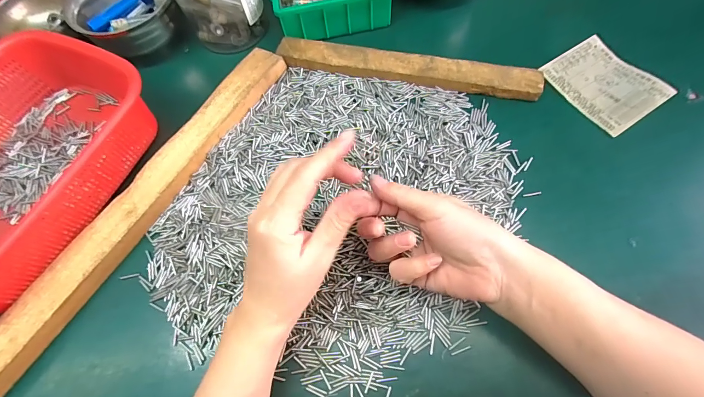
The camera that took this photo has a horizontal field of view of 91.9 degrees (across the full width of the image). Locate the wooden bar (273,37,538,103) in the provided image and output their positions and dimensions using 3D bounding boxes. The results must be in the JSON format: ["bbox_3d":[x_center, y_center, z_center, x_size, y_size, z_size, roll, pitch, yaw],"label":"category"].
[{"bbox_3d":[0.060,-0.154,0.396,0.299,0.015,0.034,13,69,8],"label":"wooden bar"}]

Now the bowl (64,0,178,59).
[{"bbox_3d":[-0.282,-0.231,0.427,0.117,0.058,0.096,-39,71,-12],"label":"bowl"}]

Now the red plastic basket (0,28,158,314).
[{"bbox_3d":[-0.347,-0.031,0.339,0.198,0.070,0.268,20,70,11],"label":"red plastic basket"}]

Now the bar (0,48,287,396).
[{"bbox_3d":[-0.216,0.003,0.343,0.042,0.020,0.441,29,72,14],"label":"bar"}]

